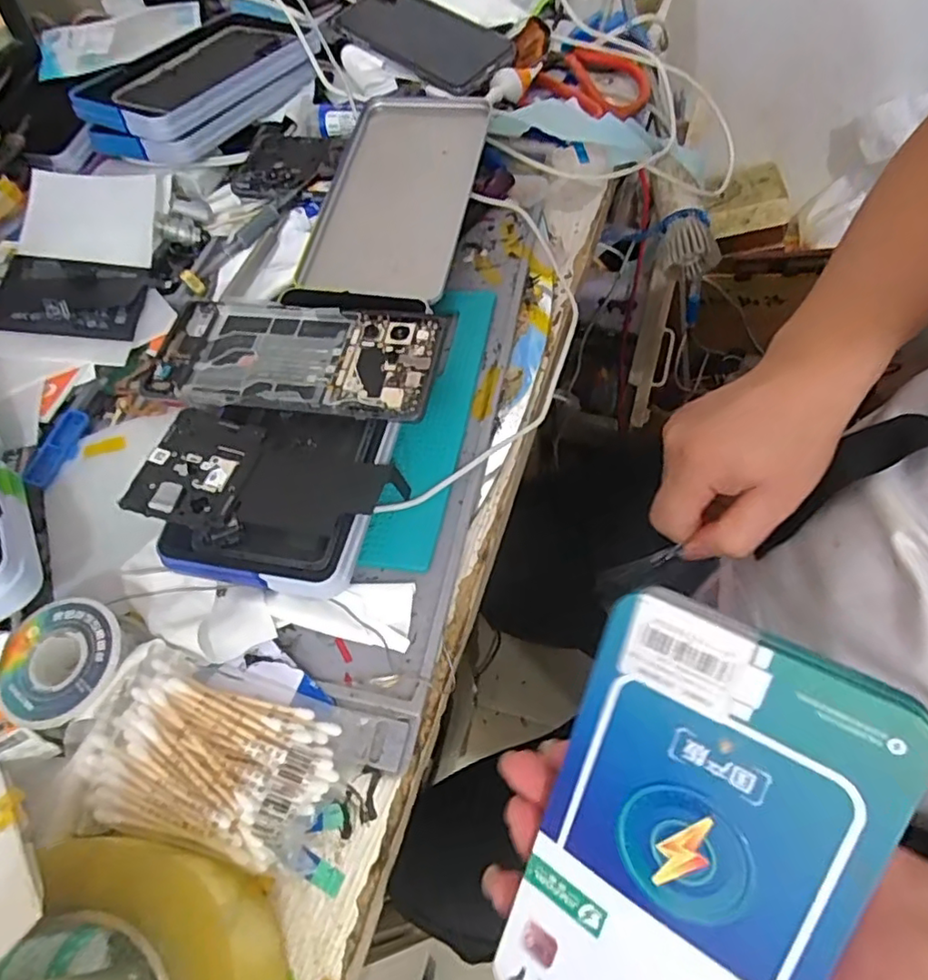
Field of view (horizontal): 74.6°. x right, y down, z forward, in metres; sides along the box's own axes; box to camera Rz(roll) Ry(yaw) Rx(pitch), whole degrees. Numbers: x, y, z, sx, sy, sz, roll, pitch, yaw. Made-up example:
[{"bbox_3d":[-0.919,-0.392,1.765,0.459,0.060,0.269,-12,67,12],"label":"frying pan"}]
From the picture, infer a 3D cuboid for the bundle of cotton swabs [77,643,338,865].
[{"bbox_3d":[-0.106,0.109,0.249,0.100,0.020,0.062,15,61,16],"label":"bundle of cotton swabs"}]

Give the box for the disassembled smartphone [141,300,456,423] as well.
[{"bbox_3d":[-0.094,-0.075,0.341,0.168,0.008,0.073,5,60,9],"label":"disassembled smartphone"}]

